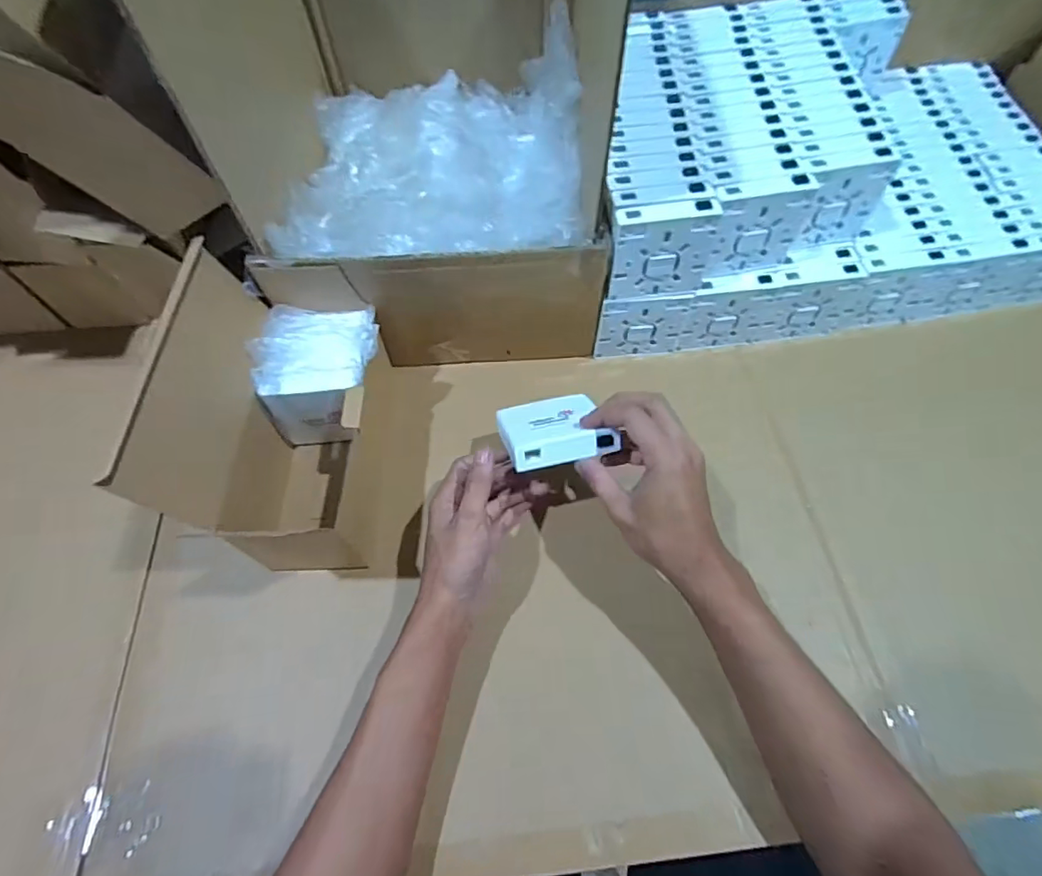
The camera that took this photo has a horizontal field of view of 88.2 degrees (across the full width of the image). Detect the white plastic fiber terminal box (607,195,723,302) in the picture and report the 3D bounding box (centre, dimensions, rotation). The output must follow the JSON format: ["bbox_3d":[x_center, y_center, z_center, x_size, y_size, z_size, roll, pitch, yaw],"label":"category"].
[{"bbox_3d":[0.123,-0.163,0.475,0.084,0.086,0.017,-7,59,0],"label":"white plastic fiber terminal box"}]

